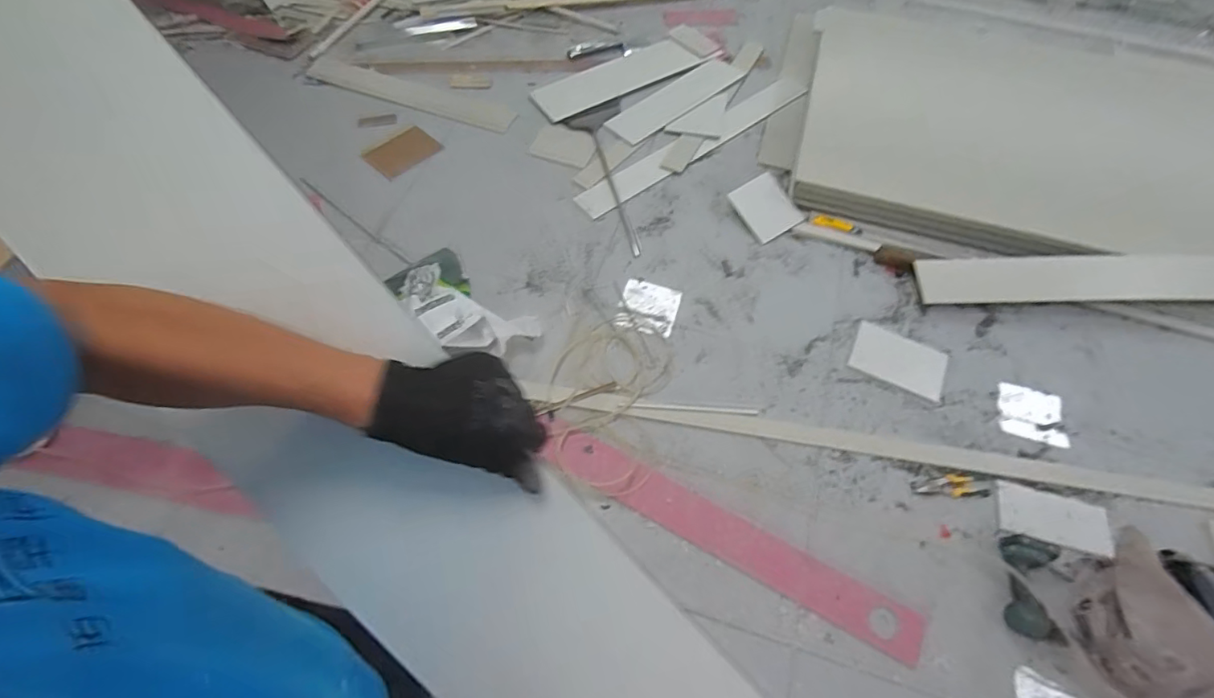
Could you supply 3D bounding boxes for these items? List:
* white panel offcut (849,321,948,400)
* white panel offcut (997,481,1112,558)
[{"bbox_3d":[0.856,0.032,1.558,0.253,0.011,0.165,24,70,17],"label":"white panel offcut"},{"bbox_3d":[1.088,0.415,1.295,0.223,0.016,0.133,11,58,17],"label":"white panel offcut"}]

